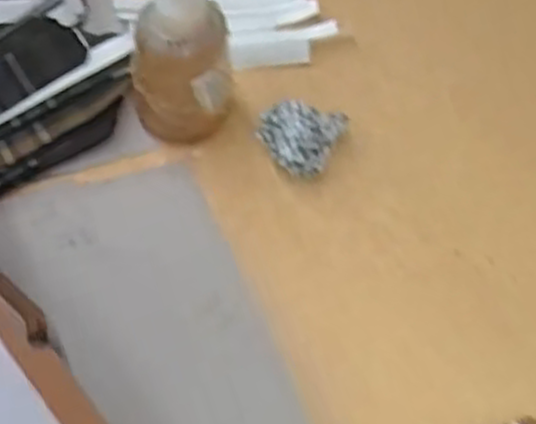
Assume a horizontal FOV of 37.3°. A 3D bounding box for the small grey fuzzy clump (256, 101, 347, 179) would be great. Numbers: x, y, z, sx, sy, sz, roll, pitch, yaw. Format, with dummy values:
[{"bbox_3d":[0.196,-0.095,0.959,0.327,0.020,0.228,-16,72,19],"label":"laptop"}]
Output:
[{"bbox_3d":[0.026,-0.050,0.537,0.063,0.045,0.051,-7,65,-6],"label":"small grey fuzzy clump"}]

